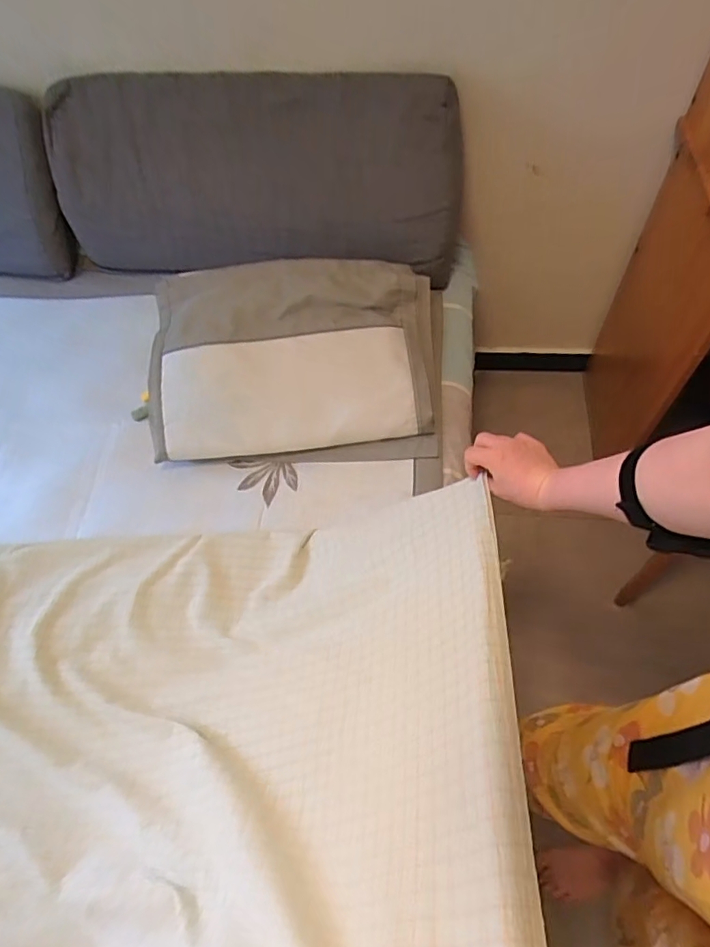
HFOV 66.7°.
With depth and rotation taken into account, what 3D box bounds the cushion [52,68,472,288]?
[{"bbox_3d":[-0.218,-0.635,1.172,0.878,0.313,0.238,6,60,9],"label":"cushion"}]

